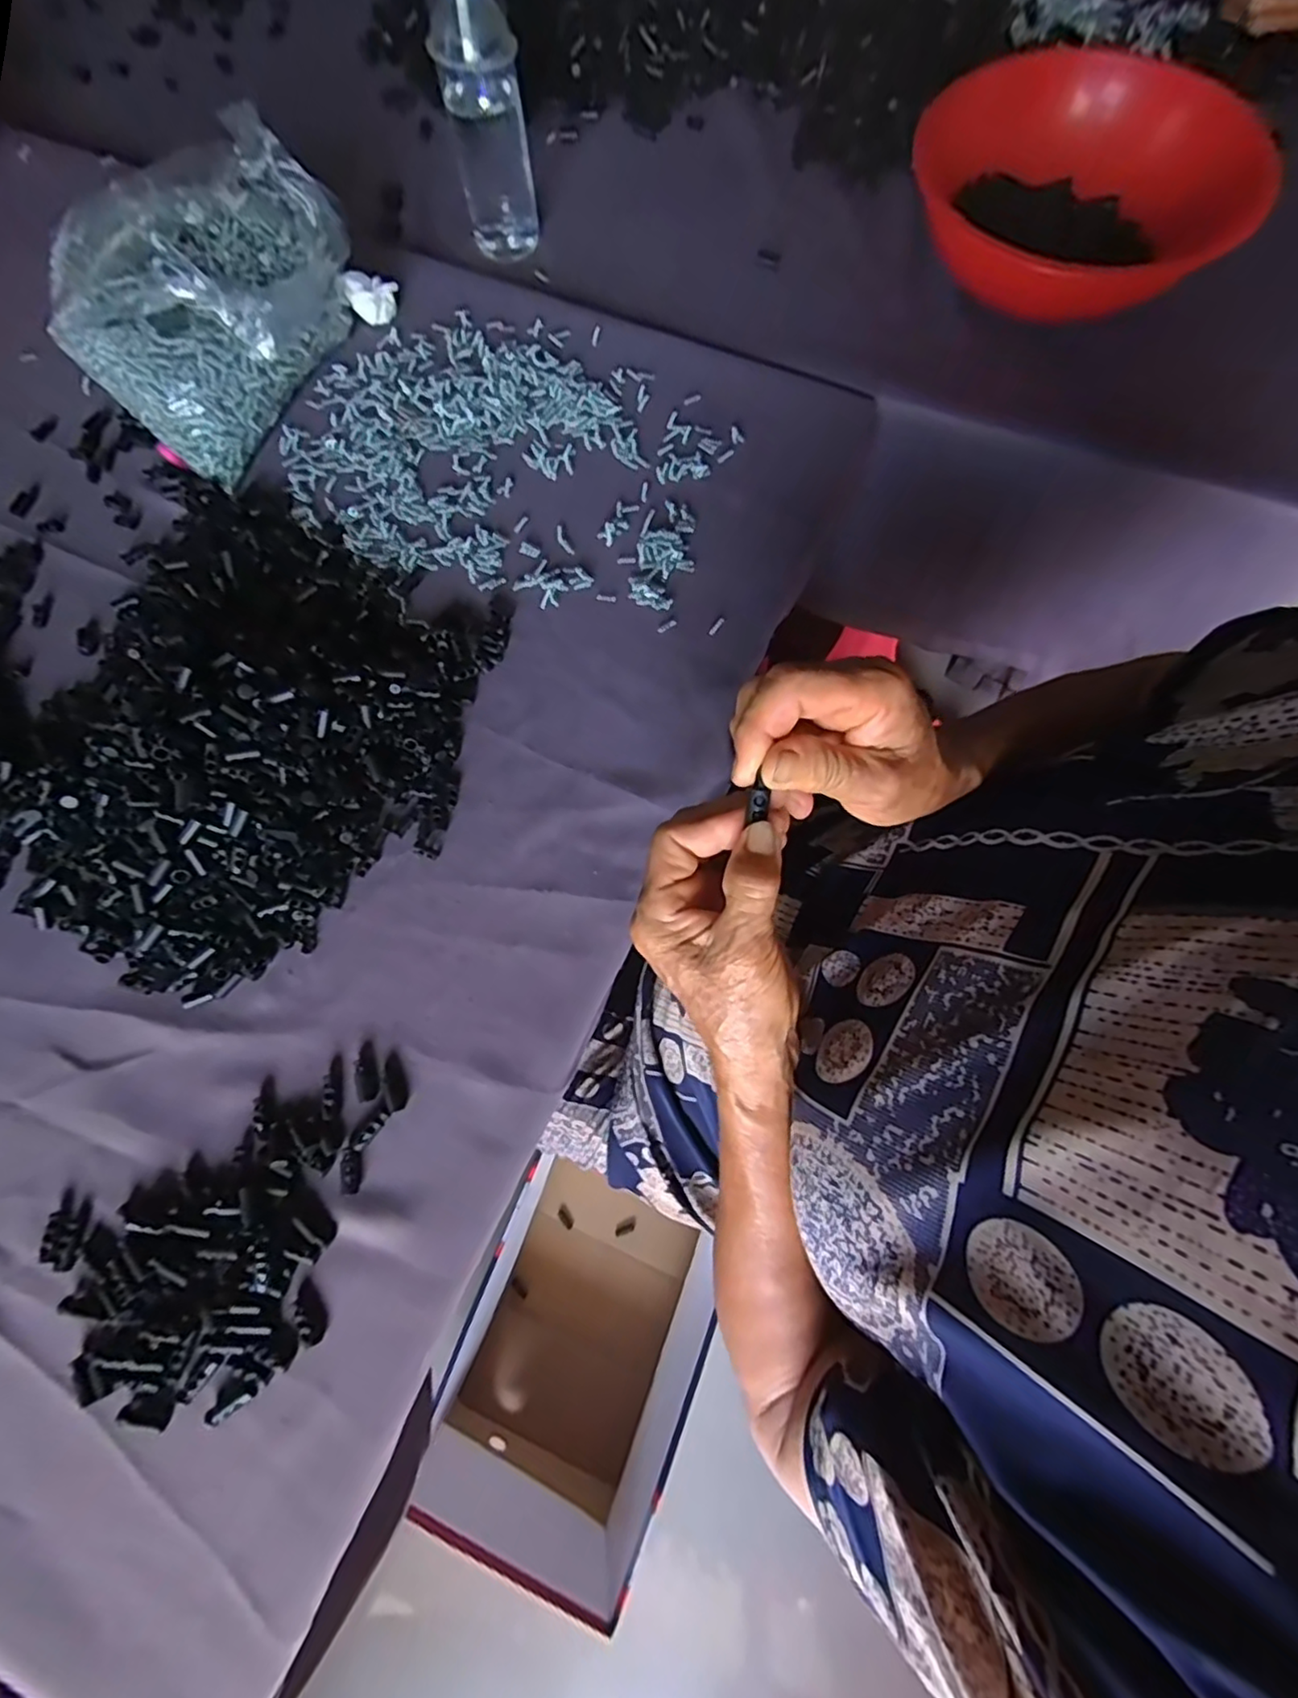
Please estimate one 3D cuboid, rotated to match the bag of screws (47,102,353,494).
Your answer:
[{"bbox_3d":[-0.324,-0.405,0.467,0.162,0.099,0.200,36,78,10],"label":"bag of screws"}]

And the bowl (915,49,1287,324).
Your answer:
[{"bbox_3d":[0.322,-0.480,0.486,0.215,0.095,0.212,0,74,1],"label":"bowl"}]

